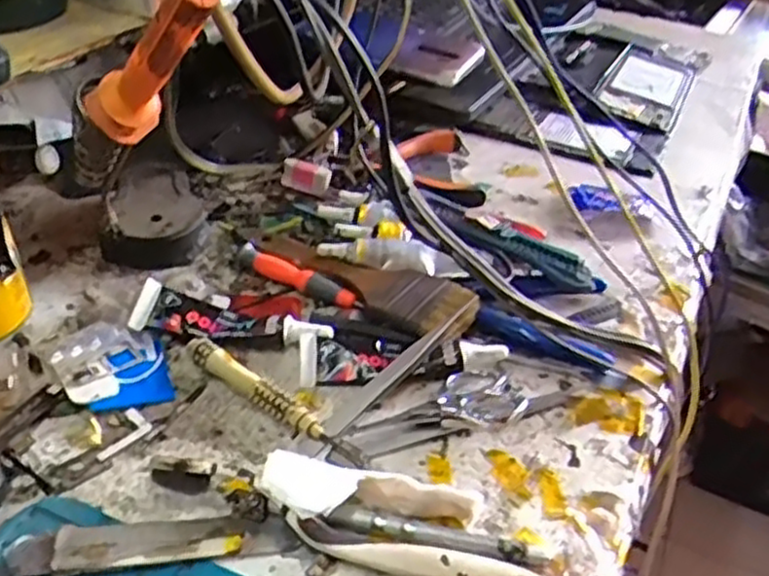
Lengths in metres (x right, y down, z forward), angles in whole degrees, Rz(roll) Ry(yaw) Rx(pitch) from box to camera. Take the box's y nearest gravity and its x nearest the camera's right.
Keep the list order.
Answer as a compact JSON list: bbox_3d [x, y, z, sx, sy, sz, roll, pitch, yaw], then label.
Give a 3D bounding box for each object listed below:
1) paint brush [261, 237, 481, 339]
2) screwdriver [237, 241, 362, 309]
[{"bbox_3d":[-0.008,-0.009,0.459,0.141,0.019,0.049,31,45,31],"label":"paint brush"},{"bbox_3d":[-0.052,-0.006,0.460,0.085,0.013,0.014,25,42,25],"label":"screwdriver"}]

